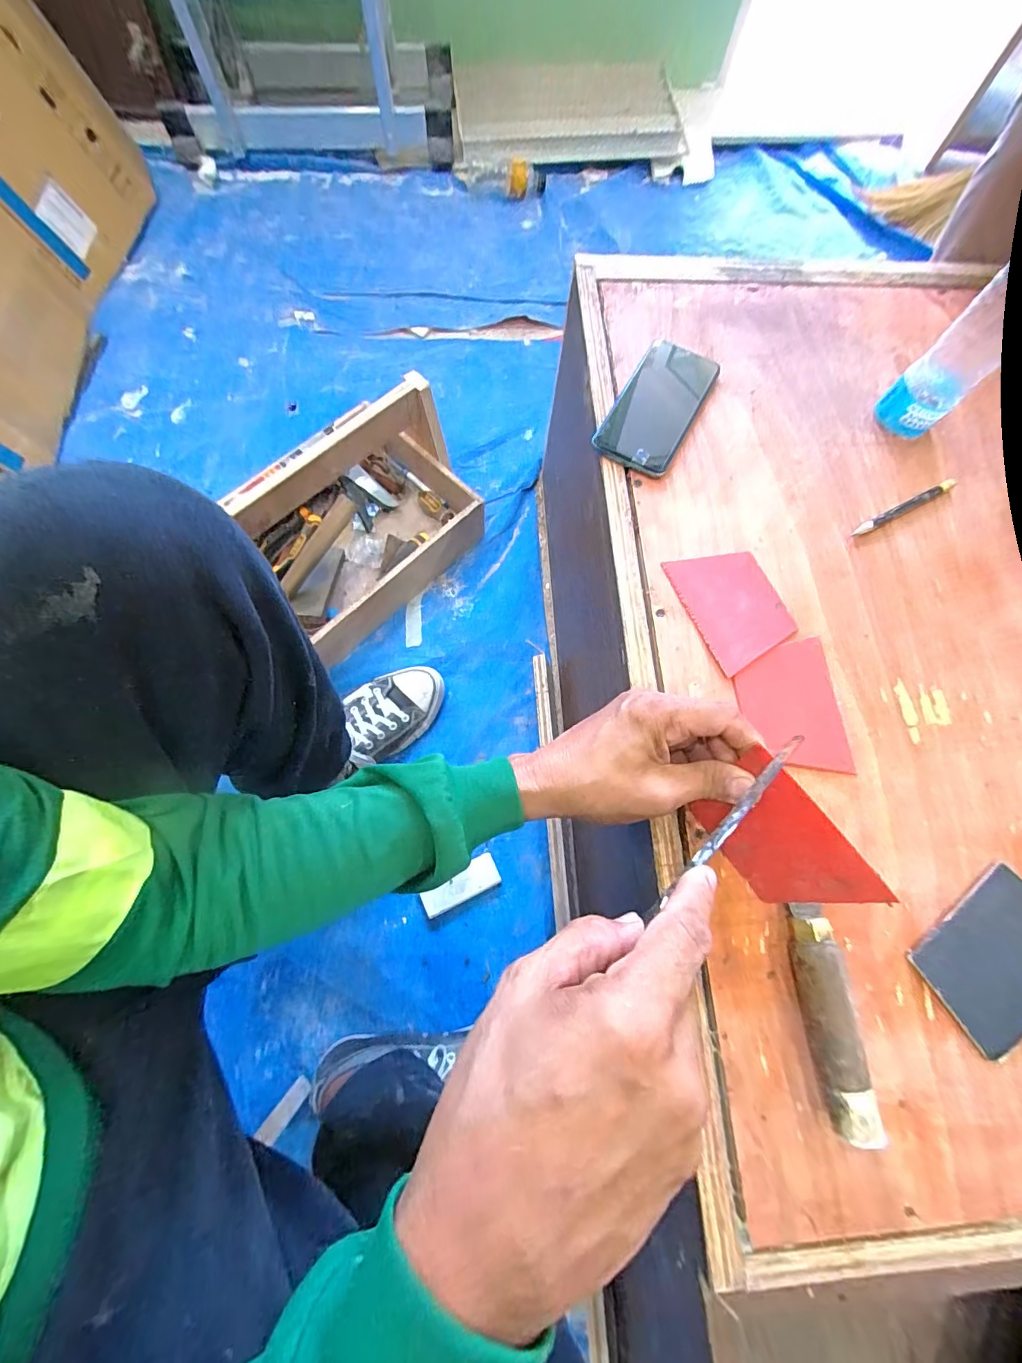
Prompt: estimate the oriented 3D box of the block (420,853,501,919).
[{"bbox_3d":[-0.067,0.270,0.634,0.105,0.020,0.041,-26,76,-10],"label":"block"}]

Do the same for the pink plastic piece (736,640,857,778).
[{"bbox_3d":[0.221,0.020,0.381,0.079,0.004,0.103,-5,76,-5],"label":"pink plastic piece"}]

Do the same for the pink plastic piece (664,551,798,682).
[{"bbox_3d":[0.187,-0.066,0.405,0.080,0.005,0.103,-22,72,-9],"label":"pink plastic piece"}]

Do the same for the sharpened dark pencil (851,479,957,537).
[{"bbox_3d":[0.357,-0.159,0.439,0.115,0.007,0.011,-26,76,-10],"label":"sharpened dark pencil"}]

